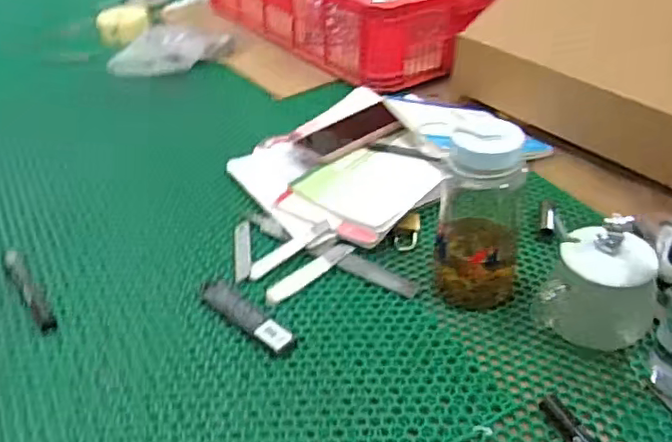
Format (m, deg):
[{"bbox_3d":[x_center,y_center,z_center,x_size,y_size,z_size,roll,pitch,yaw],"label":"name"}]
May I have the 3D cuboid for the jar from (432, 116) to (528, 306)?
[{"bbox_3d":[0.138,-0.002,0.579,0.075,0.172,0.075,-2,39,1],"label":"jar"}]

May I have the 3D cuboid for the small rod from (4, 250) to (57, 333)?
[{"bbox_3d":[-0.320,0.068,0.640,0.018,0.016,0.145,-27,44,-27],"label":"small rod"}]

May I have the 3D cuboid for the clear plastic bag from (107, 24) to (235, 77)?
[{"bbox_3d":[-0.284,-0.296,1.067,0.216,0.060,0.094,-15,40,-15],"label":"clear plastic bag"}]

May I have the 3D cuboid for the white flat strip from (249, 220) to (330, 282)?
[{"bbox_3d":[-0.049,0.030,0.670,0.108,0.005,0.022,-33,47,-25],"label":"white flat strip"}]

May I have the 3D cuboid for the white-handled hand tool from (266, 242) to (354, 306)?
[{"bbox_3d":[-0.028,0.052,0.647,0.109,0.008,0.020,-30,46,-30],"label":"white-handled hand tool"}]

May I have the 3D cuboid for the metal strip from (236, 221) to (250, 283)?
[{"bbox_3d":[-0.103,0.029,0.684,0.016,0.004,0.101,-6,39,-4],"label":"metal strip"}]

